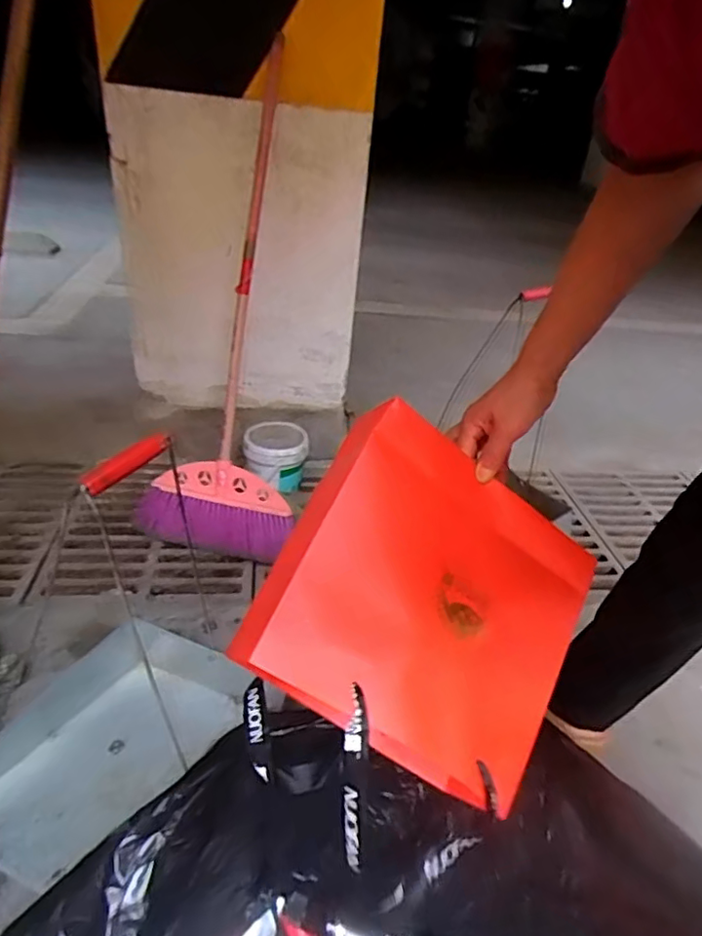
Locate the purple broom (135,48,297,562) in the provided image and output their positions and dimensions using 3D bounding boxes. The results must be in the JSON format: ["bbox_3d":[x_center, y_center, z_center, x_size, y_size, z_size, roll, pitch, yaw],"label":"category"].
[{"bbox_3d":[-0.232,-0.309,1.124,0.304,0.946,0.135,7,3,-1],"label":"purple broom"}]

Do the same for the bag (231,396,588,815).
[{"bbox_3d":[0.067,0.110,0.510,0.270,0.077,0.255,36,59,-12],"label":"bag"}]

